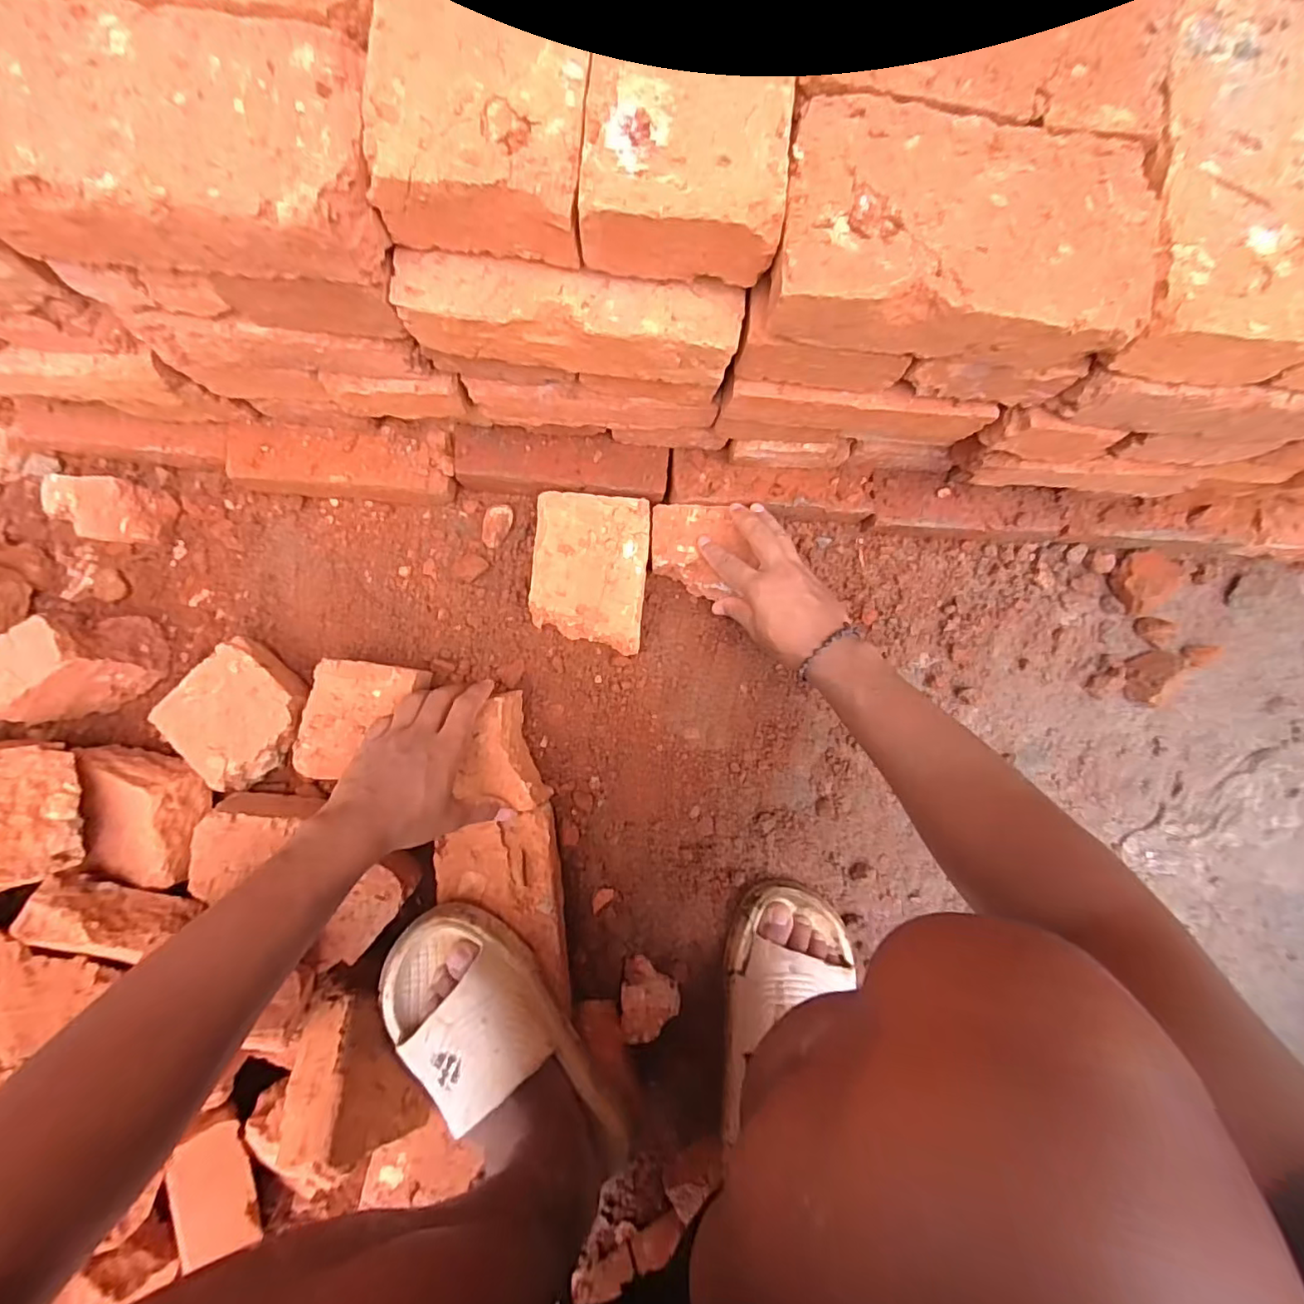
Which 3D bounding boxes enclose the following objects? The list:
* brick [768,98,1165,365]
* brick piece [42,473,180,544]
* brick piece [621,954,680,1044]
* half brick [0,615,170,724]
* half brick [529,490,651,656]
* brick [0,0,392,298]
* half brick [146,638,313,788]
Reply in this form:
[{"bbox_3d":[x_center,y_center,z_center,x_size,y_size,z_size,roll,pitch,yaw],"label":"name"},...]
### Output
[{"bbox_3d":[0.162,-0.217,0.302,0.193,0.043,0.100,5,86,-3],"label":"brick"},{"bbox_3d":[-0.508,-0.131,0.524,0.109,0.037,0.054,5,87,-3],"label":"brick piece"},{"bbox_3d":[-0.001,0.317,0.521,0.053,0.058,0.045,-5,88,-3],"label":"brick piece"},{"bbox_3d":[-0.490,0.013,0.484,0.085,0.106,0.057,-30,89,-4],"label":"half brick"},{"bbox_3d":[-0.058,-0.075,0.538,0.102,0.054,0.136,7,86,-3],"label":"half brick"},{"bbox_3d":[-0.233,-0.251,0.283,0.192,0.047,0.098,6,86,-3],"label":"brick"},{"bbox_3d":[-0.371,0.053,0.518,0.110,0.057,0.104,-44,90,-4],"label":"half brick"}]

